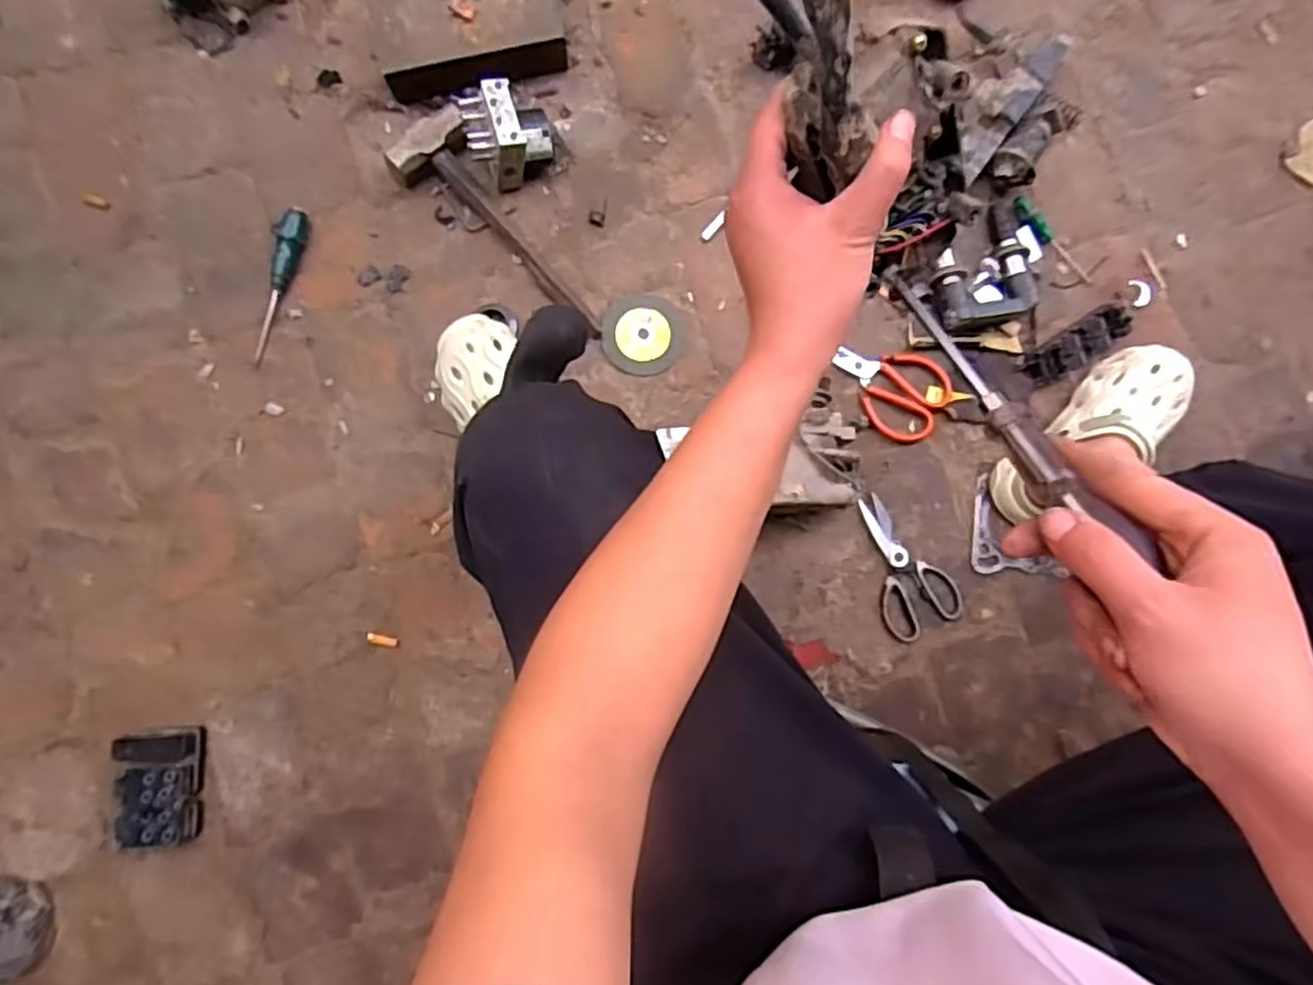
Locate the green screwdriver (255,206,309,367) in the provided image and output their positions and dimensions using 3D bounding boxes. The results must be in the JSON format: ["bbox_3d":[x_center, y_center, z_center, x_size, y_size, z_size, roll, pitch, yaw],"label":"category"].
[{"bbox_3d":[-0.451,-0.247,0.874,0.030,0.028,0.188,12,84,-1],"label":"green screwdriver"}]

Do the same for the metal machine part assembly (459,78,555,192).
[{"bbox_3d":[-0.177,-0.425,0.873,0.102,0.097,0.096,-8,85,-3],"label":"metal machine part assembly"}]

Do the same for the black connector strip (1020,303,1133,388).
[{"bbox_3d":[0.518,-0.182,0.894,0.139,0.032,0.050,-33,87,-5],"label":"black connector strip"}]

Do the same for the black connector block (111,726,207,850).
[{"bbox_3d":[-0.549,0.324,0.806,0.084,0.051,0.125,-1,85,-3],"label":"black connector block"}]

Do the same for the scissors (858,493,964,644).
[{"bbox_3d":[0.294,0.087,0.885,0.094,0.012,0.174,-27,86,-5],"label":"scissors"}]

